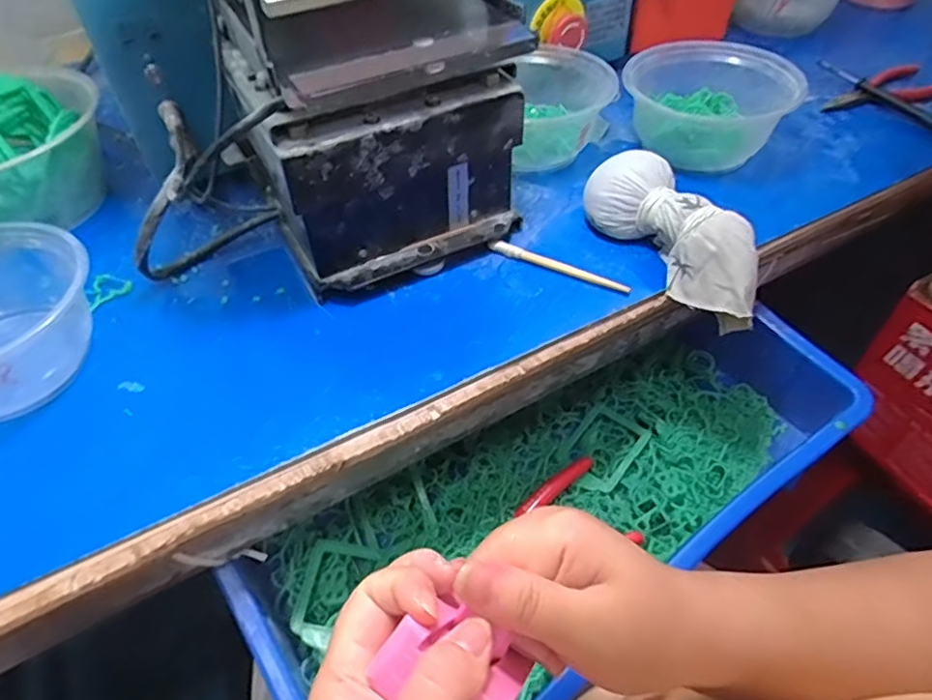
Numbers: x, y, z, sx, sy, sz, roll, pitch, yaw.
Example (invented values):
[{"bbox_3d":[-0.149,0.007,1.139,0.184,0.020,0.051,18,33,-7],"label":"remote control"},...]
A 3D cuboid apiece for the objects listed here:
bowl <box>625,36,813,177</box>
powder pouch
[{"bbox_3d":[0.197,-0.204,0.511,0.134,0.059,0.127,7,49,8],"label":"bowl"},{"bbox_3d":[0.145,-0.079,0.414,0.052,0.051,0.142,-30,67,-22],"label":"powder pouch"}]

